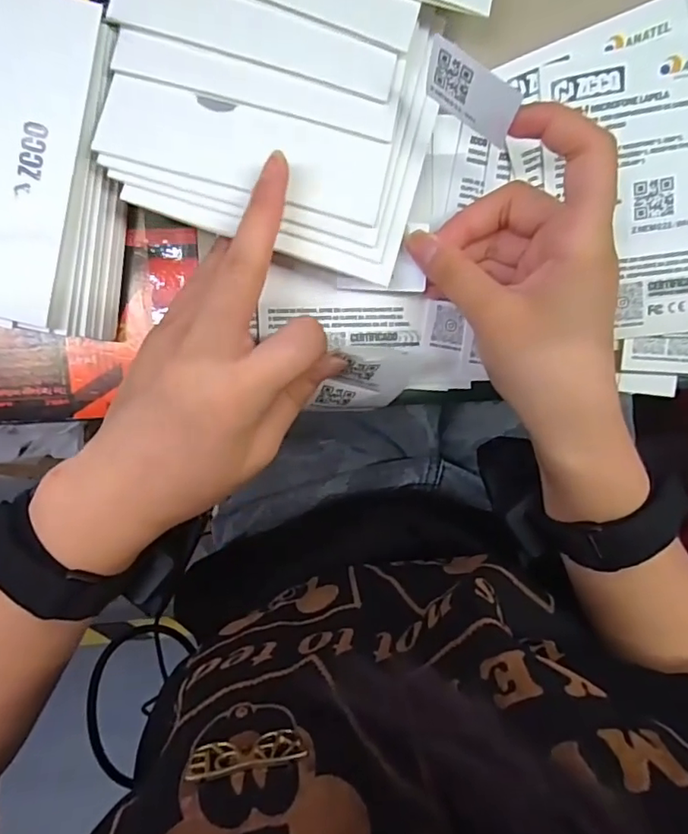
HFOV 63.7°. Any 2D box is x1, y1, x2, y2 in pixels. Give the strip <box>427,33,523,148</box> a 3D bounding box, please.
[{"bbox_3d":[0.048,-0.120,0.206,0.037,0.026,0.004,40,77,10],"label":"strip"}]

